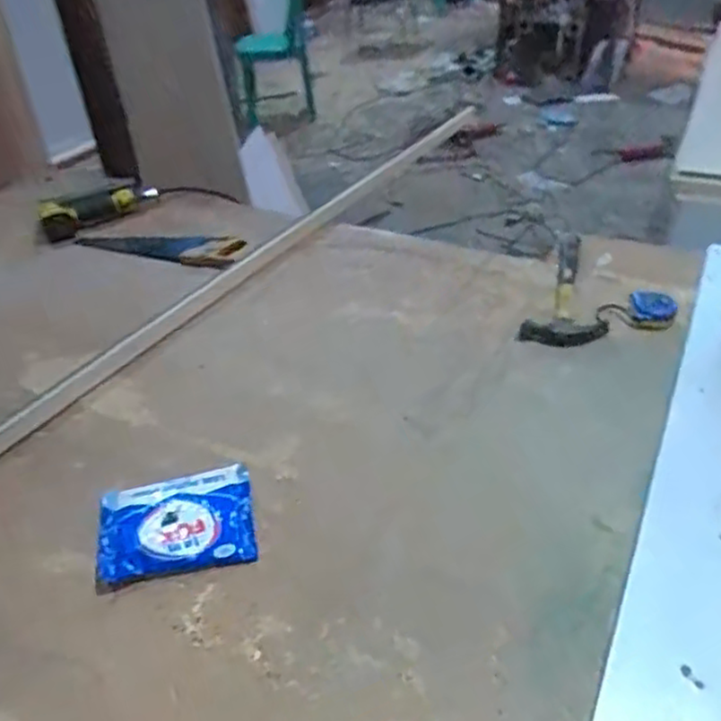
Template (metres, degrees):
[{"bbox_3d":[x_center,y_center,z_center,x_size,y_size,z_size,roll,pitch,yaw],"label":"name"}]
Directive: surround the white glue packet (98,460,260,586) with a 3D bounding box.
[{"bbox_3d":[-0.224,0.194,0.860,0.181,0.019,0.144,-10,38,-6],"label":"white glue packet"}]

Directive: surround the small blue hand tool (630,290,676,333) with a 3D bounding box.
[{"bbox_3d":[0.469,-0.080,1.136,0.069,0.029,0.077,9,40,18],"label":"small blue hand tool"}]

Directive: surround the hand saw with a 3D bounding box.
[{"bbox_3d":[-0.404,-0.233,1.452,0.393,0.038,0.103,11,41,19],"label":"hand saw"}]

